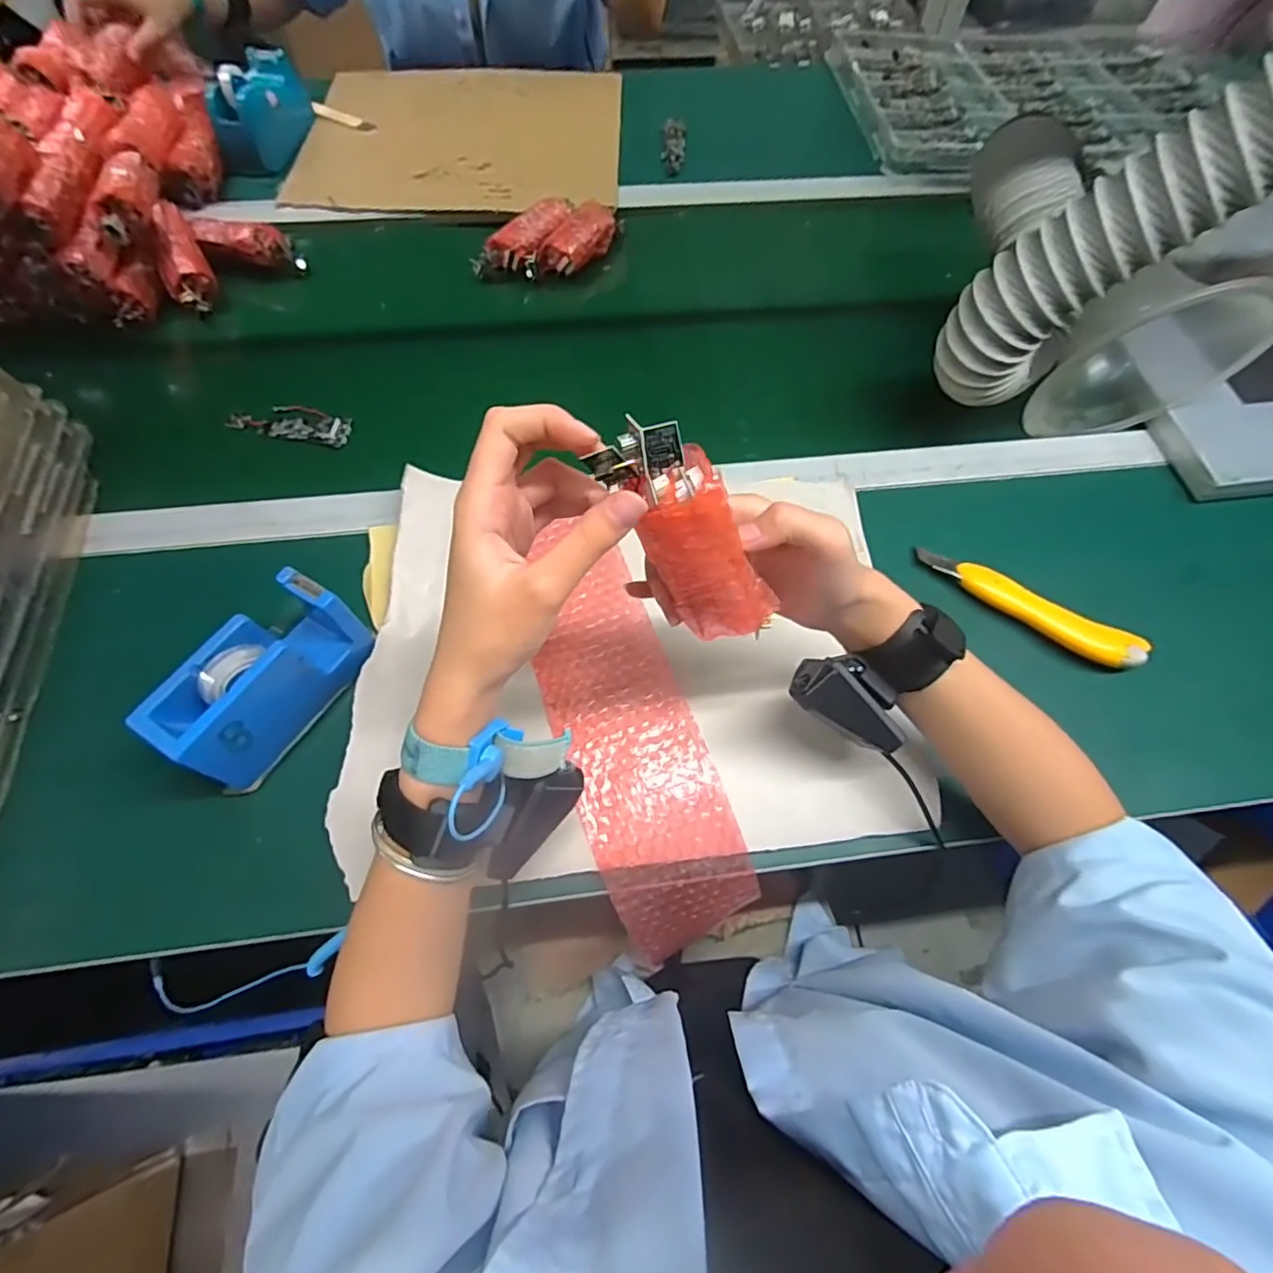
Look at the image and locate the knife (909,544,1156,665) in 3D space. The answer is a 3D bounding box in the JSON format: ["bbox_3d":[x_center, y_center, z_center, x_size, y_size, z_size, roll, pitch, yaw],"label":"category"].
[{"bbox_3d":[0.298,-0.025,0.457,0.167,0.021,0.024,34,68,13],"label":"knife"}]

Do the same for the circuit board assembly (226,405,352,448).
[{"bbox_3d":[-0.316,-0.196,0.544,0.110,0.010,0.038,8,65,2],"label":"circuit board assembly"}]

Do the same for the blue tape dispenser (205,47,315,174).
[{"bbox_3d":[-0.448,-0.628,0.704,0.067,0.063,0.148,4,65,0],"label":"blue tape dispenser"}]

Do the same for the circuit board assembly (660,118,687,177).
[{"bbox_3d":[0.047,-0.628,0.763,0.031,0.016,0.103,5,65,0],"label":"circuit board assembly"}]

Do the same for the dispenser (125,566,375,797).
[{"bbox_3d":[-0.242,0.029,0.396,0.055,0.079,0.127,33,68,12],"label":"dispenser"}]

